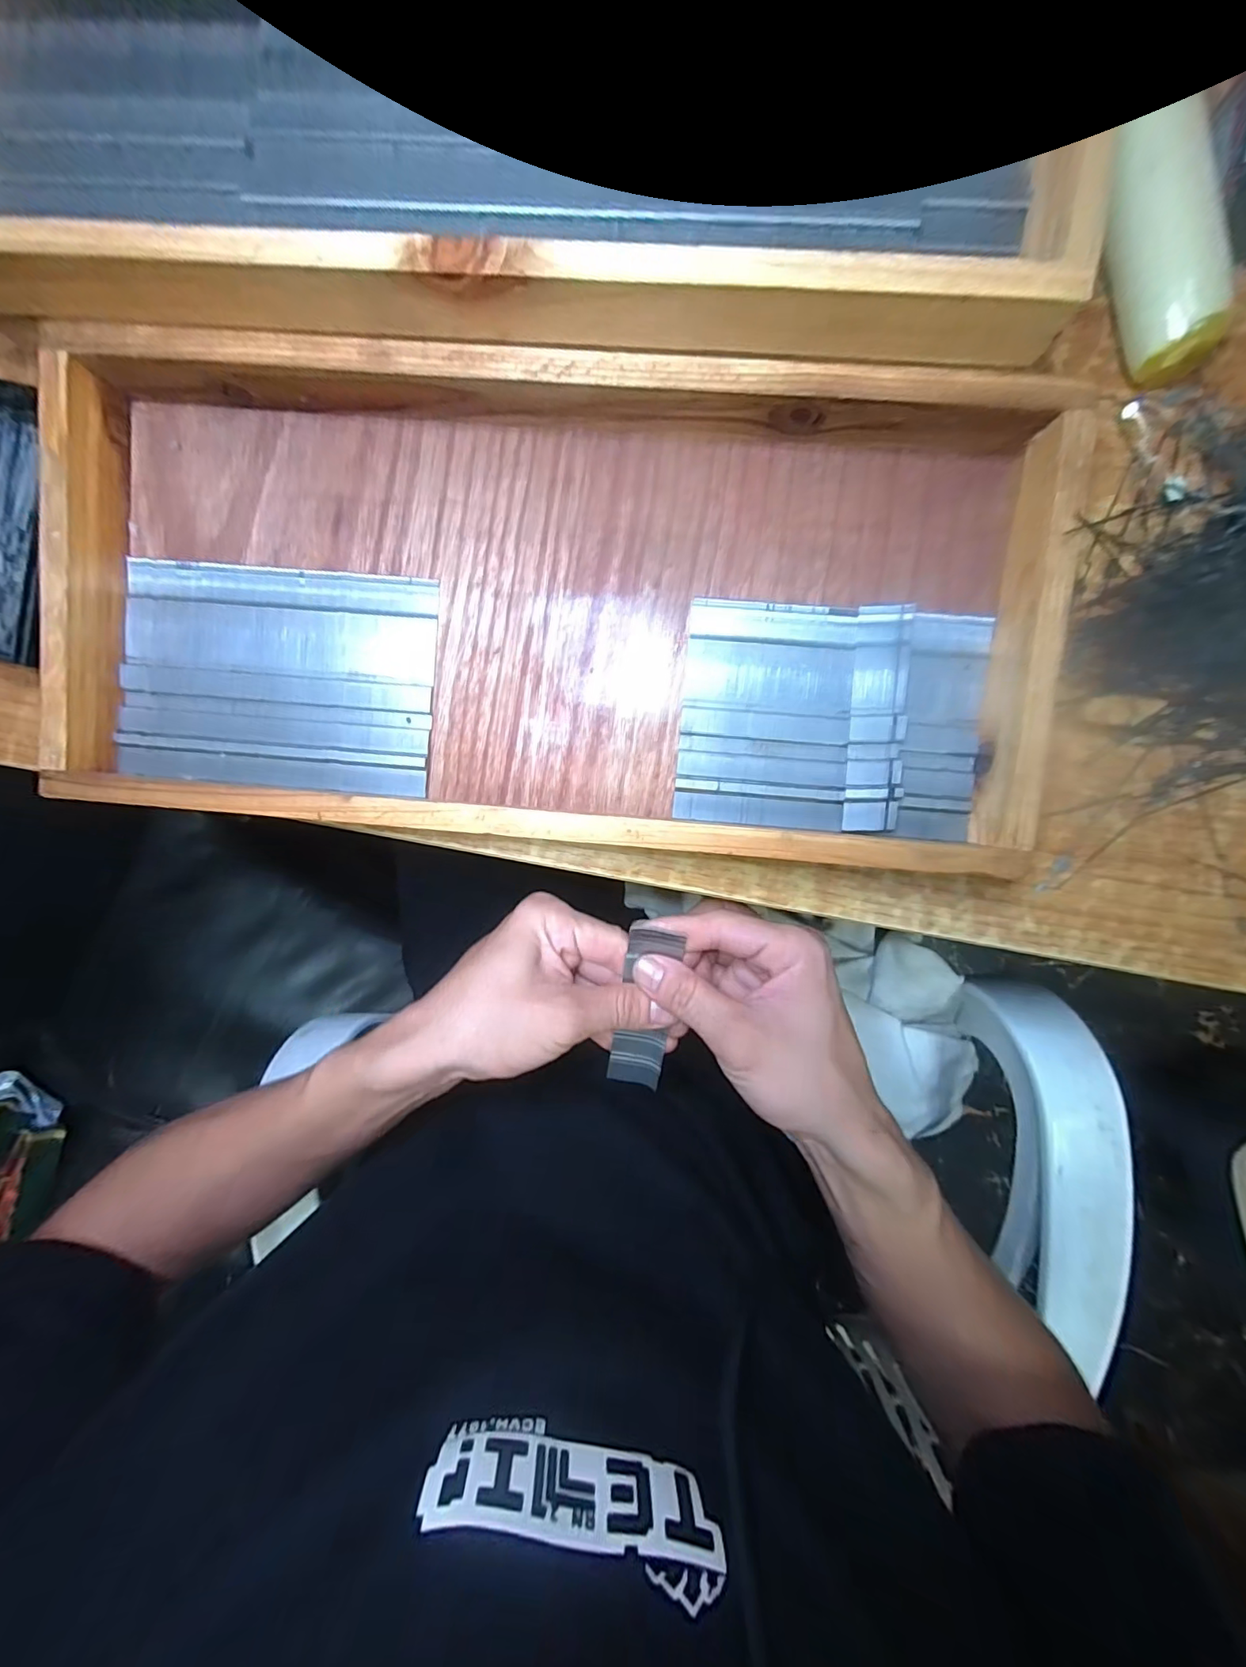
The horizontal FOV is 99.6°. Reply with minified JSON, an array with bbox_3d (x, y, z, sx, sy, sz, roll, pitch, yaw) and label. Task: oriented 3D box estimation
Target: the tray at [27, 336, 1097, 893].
[{"bbox_3d":[-0.035,-0.094,0.235,0.423,0.032,0.191,4,95,2],"label":"tray"}]

